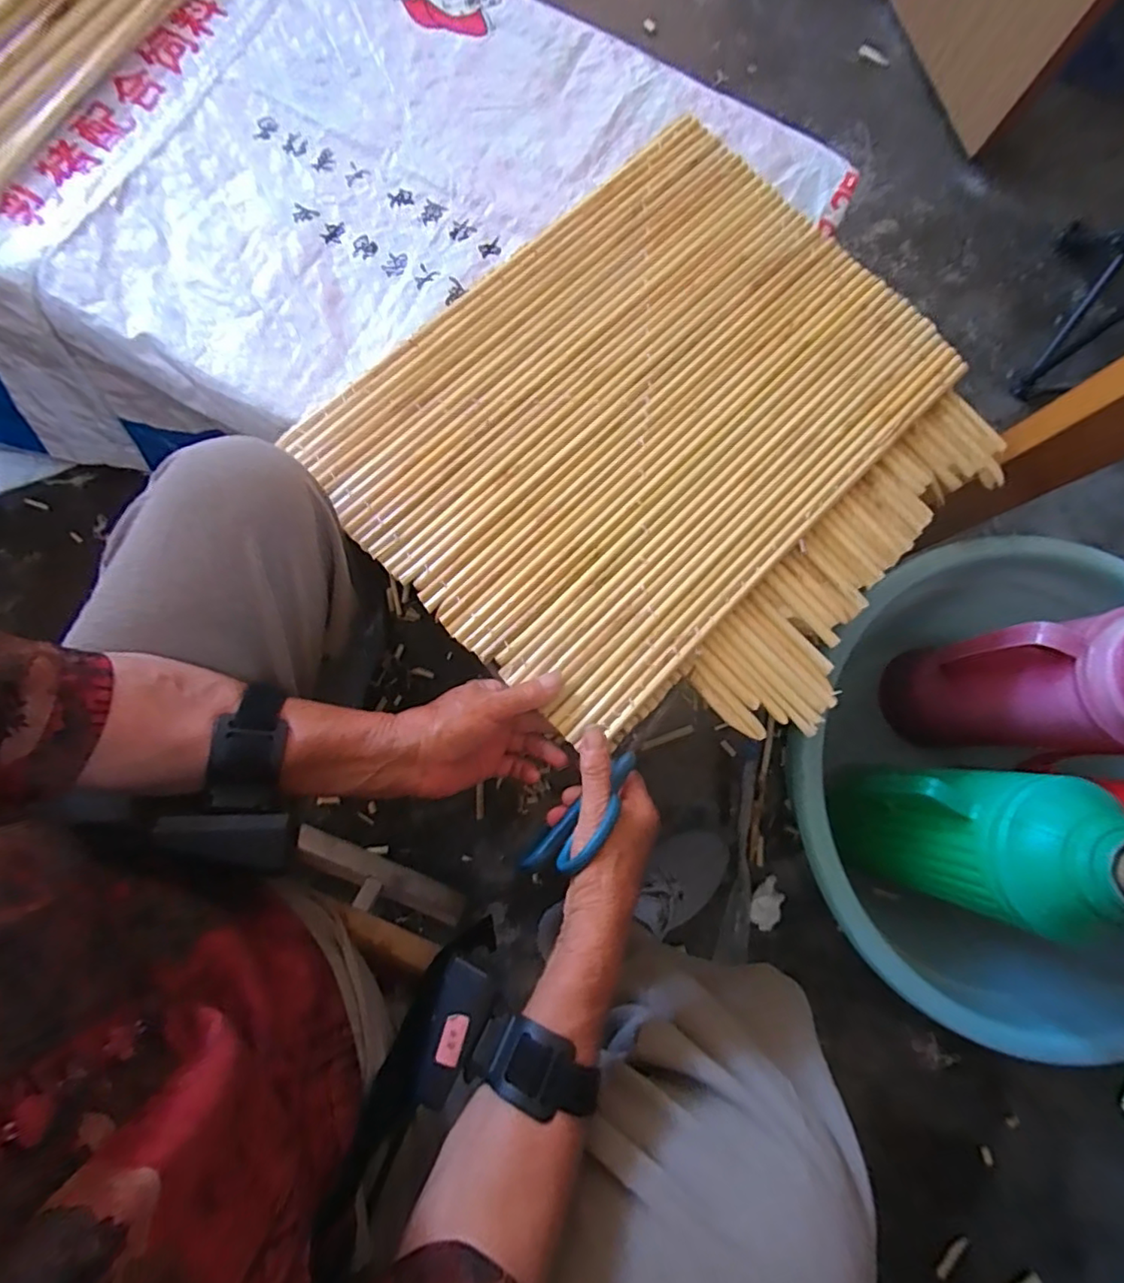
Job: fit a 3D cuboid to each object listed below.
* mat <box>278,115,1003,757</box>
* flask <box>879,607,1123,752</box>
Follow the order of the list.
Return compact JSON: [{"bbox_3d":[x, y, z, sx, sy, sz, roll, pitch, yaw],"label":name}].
[{"bbox_3d":[0.089,-0.152,0.458,0.390,0.008,0.434,44,81,2],"label":"mat"},{"bbox_3d":[0.456,0.048,0.569,0.110,0.341,0.118,-2,79,-5],"label":"flask"}]

